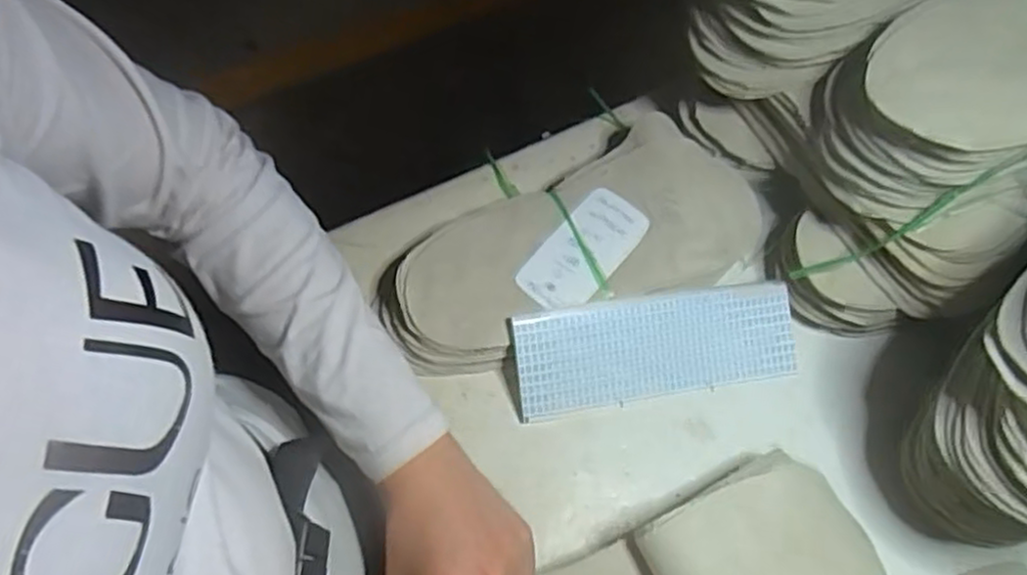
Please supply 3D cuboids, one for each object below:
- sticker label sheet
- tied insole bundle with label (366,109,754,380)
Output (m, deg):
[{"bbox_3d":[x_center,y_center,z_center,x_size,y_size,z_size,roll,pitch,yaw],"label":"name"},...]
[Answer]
[{"bbox_3d":[0.100,0.042,0.505,0.197,0.008,0.073,-9,93,-9],"label":"sticker label sheet"},{"bbox_3d":[0.047,-0.031,0.521,0.272,0.040,0.125,-24,68,-14],"label":"tied insole bundle with label"}]

